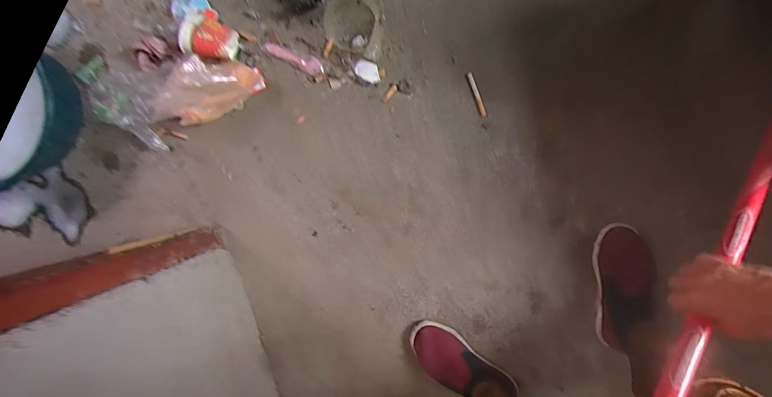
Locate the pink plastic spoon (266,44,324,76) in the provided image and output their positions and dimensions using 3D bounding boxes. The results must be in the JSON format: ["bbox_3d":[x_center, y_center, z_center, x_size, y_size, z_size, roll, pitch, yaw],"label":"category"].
[{"bbox_3d":[-0.168,-0.261,0.690,0.116,0.004,0.030,28,96,0],"label":"pink plastic spoon"}]

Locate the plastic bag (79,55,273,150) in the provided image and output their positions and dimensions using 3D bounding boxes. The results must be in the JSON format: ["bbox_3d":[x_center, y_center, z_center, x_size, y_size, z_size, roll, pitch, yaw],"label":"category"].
[{"bbox_3d":[-0.388,-0.176,0.667,0.323,0.075,0.165,-4,95,3],"label":"plastic bag"}]

